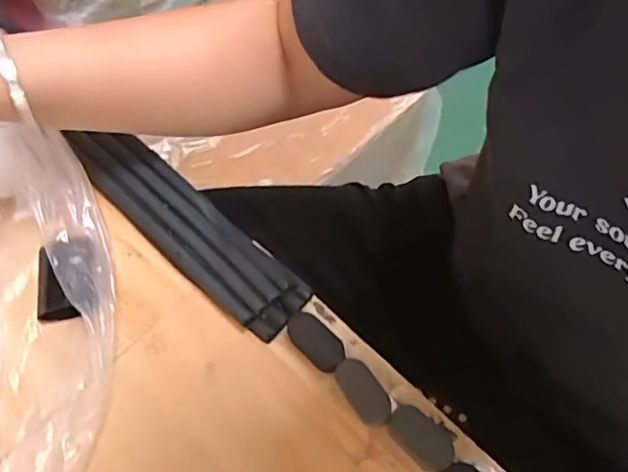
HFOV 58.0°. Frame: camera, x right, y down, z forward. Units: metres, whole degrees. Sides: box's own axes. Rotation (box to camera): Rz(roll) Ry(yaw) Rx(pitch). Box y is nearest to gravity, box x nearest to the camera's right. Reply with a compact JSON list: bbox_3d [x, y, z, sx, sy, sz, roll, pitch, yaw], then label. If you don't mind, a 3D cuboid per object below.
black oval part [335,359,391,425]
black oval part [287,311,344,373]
[{"bbox_3d":[0.026,0.087,0.310,0.017,0.018,0.037,-29,67,-15],"label":"black oval part"},{"bbox_3d":[0.001,0.060,0.323,0.037,0.017,0.016,40,69,17],"label":"black oval part"}]

